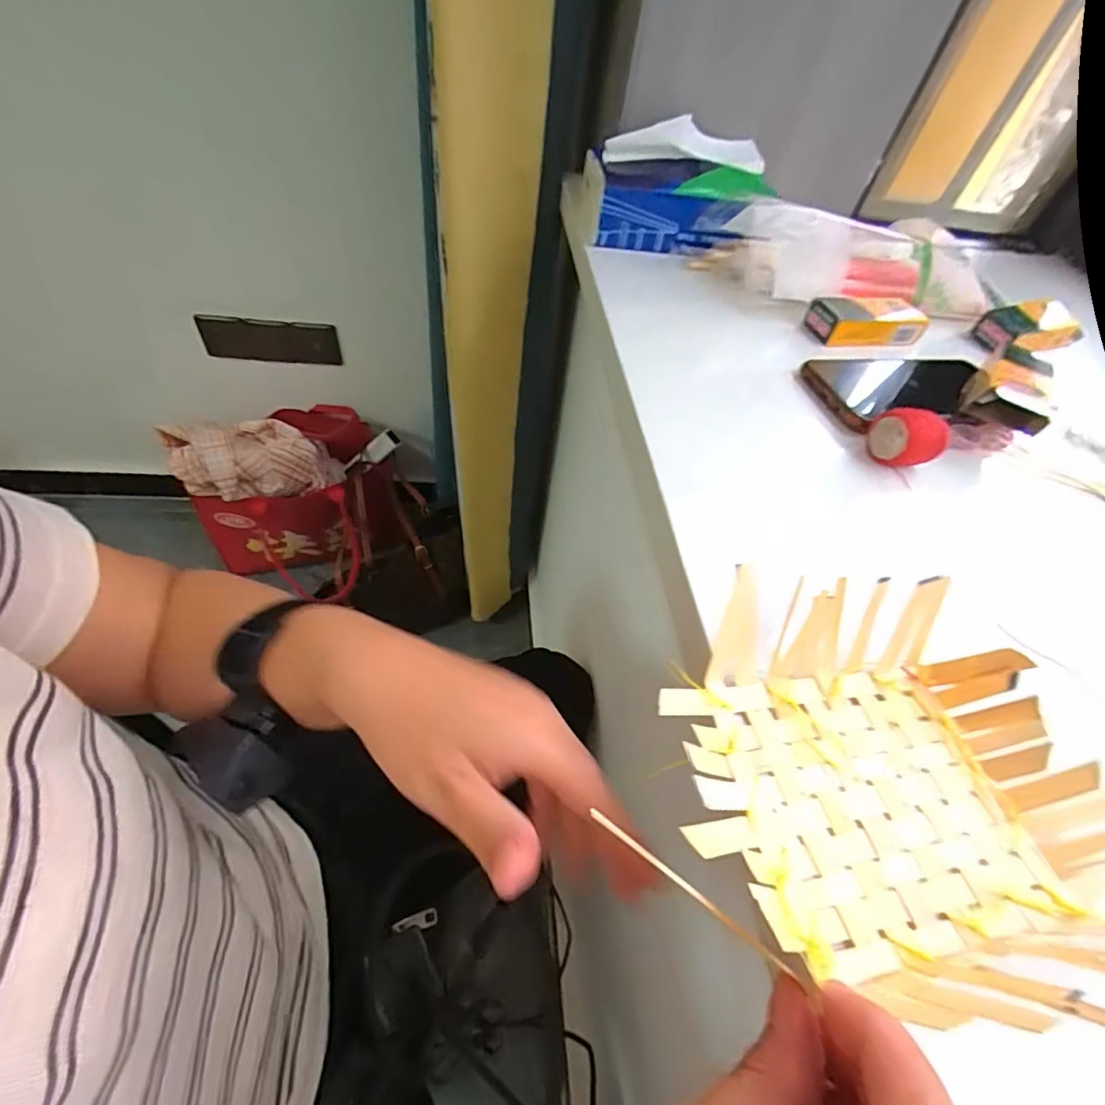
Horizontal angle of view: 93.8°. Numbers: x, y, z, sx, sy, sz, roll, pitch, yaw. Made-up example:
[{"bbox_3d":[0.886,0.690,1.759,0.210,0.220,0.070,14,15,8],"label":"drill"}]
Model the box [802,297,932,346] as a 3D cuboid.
[{"bbox_3d":[0.269,-0.197,0.439,0.094,0.024,0.040,-8,54,-14],"label":"box"}]

